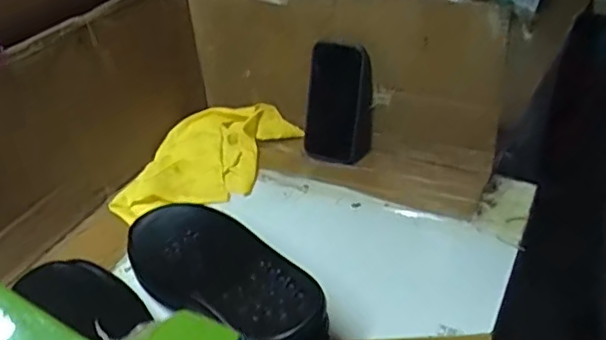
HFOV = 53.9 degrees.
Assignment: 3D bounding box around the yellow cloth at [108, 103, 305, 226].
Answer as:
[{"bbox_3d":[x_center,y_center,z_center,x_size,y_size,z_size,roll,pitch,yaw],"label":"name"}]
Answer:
[{"bbox_3d":[-0.159,-0.016,0.895,0.190,0.047,0.293,19,41,31],"label":"yellow cloth"}]

